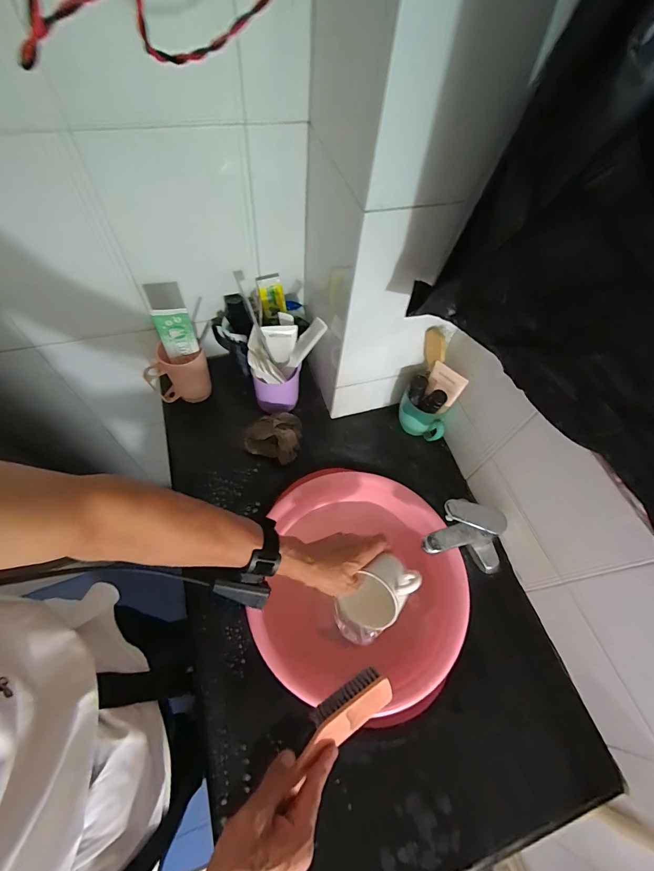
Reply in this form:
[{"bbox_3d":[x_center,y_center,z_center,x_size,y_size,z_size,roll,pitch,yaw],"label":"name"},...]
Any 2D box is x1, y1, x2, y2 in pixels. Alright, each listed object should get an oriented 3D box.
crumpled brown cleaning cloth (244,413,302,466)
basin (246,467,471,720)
[{"bbox_3d":[-0.095,-0.005,0.663,0.095,0.056,0.089,18,60,5],"label":"crumpled brown cleaning cloth"},{"bbox_3d":[0.041,0.244,0.601,0.345,0.126,0.340,2,59,-4],"label":"basin"}]

